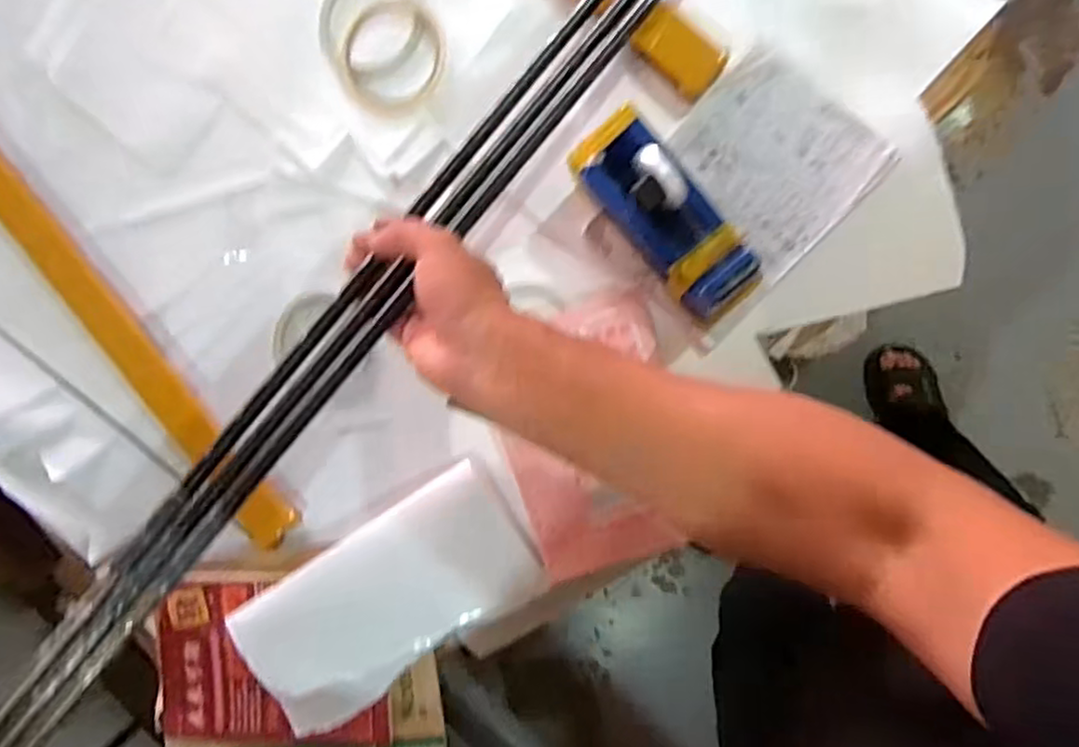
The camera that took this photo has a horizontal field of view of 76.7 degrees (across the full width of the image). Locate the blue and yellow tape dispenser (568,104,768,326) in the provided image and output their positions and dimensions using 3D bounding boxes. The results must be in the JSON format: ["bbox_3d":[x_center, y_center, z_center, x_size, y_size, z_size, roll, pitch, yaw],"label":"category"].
[{"bbox_3d":[0.092,-0.110,0.494,0.056,0.076,0.153,-40,83,8],"label":"blue and yellow tape dispenser"}]

